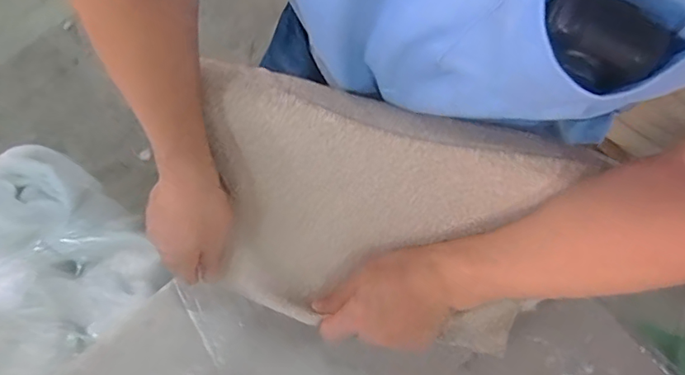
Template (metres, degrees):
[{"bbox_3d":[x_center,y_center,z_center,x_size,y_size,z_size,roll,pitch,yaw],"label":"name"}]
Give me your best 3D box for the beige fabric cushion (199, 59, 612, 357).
[{"bbox_3d":[0.027,0.034,0.463,0.314,0.245,0.044,14,38,7],"label":"beige fabric cushion"}]

